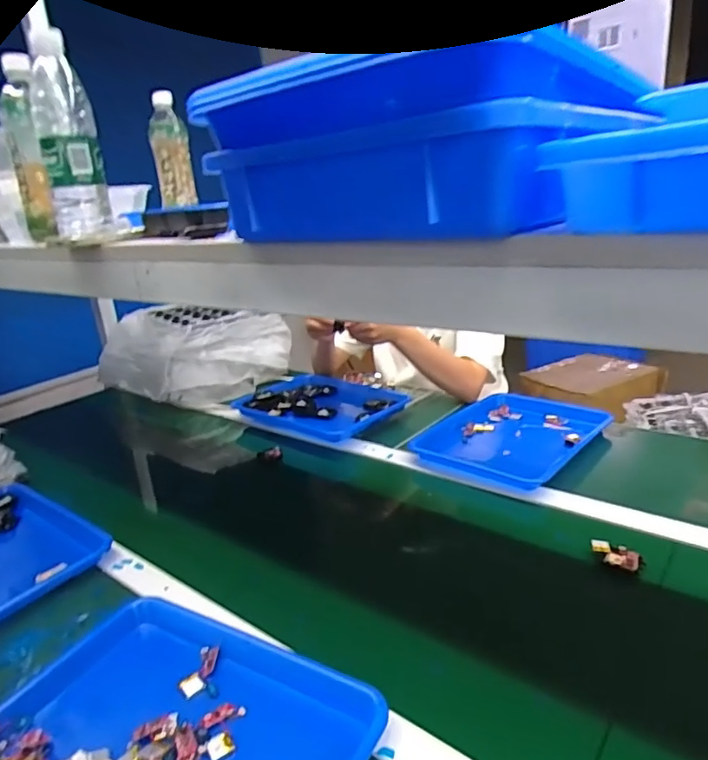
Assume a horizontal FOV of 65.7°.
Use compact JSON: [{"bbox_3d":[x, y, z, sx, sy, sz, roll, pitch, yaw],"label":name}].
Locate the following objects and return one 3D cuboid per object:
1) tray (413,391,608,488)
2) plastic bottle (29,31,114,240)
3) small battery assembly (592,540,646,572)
[{"bbox_3d":[0.274,0.096,0.966,0.312,0.029,0.257,-22,24,-40],"label":"tray"},{"bbox_3d":[-0.339,-0.283,0.648,0.064,0.224,0.061,-14,20,-22],"label":"plastic bottle"},{"bbox_3d":[0.318,0.211,0.661,0.058,0.017,0.026,8,23,35],"label":"small battery assembly"}]

